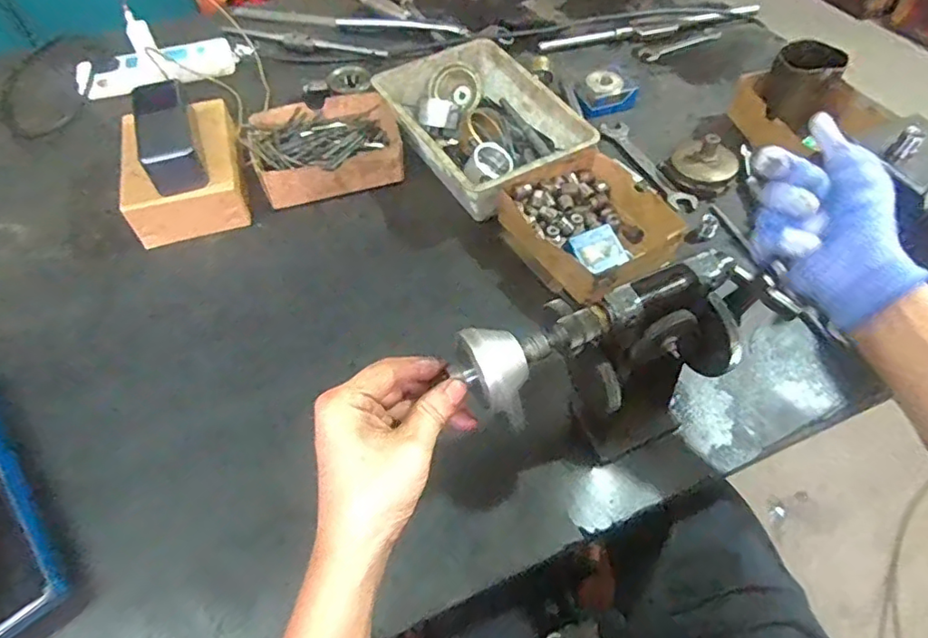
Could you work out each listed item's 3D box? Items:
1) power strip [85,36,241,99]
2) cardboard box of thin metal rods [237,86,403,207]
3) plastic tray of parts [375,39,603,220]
[{"bbox_3d":[-0.428,-0.351,0.797,0.206,0.038,0.063,-21,56,-14],"label":"power strip"},{"bbox_3d":[-0.167,-0.208,0.691,0.177,0.052,0.146,-12,54,-8],"label":"cardboard box of thin metal rods"},{"bbox_3d":[0.020,-0.229,0.691,0.168,0.076,0.244,-27,58,-18],"label":"plastic tray of parts"}]

